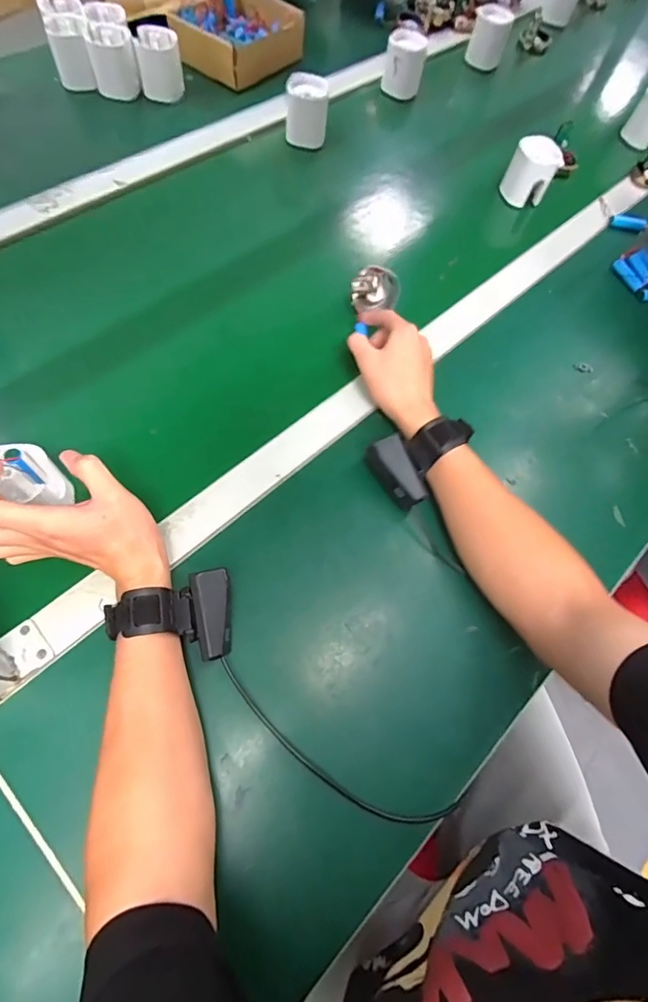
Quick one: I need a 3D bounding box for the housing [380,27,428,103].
[{"bbox_3d":[0.131,-0.711,0.767,0.063,0.074,0.050,19,64,0],"label":"housing"}]

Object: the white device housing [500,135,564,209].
[{"bbox_3d":[0.298,-0.474,0.683,0.066,0.065,0.055,27,66,4],"label":"white device housing"}]

